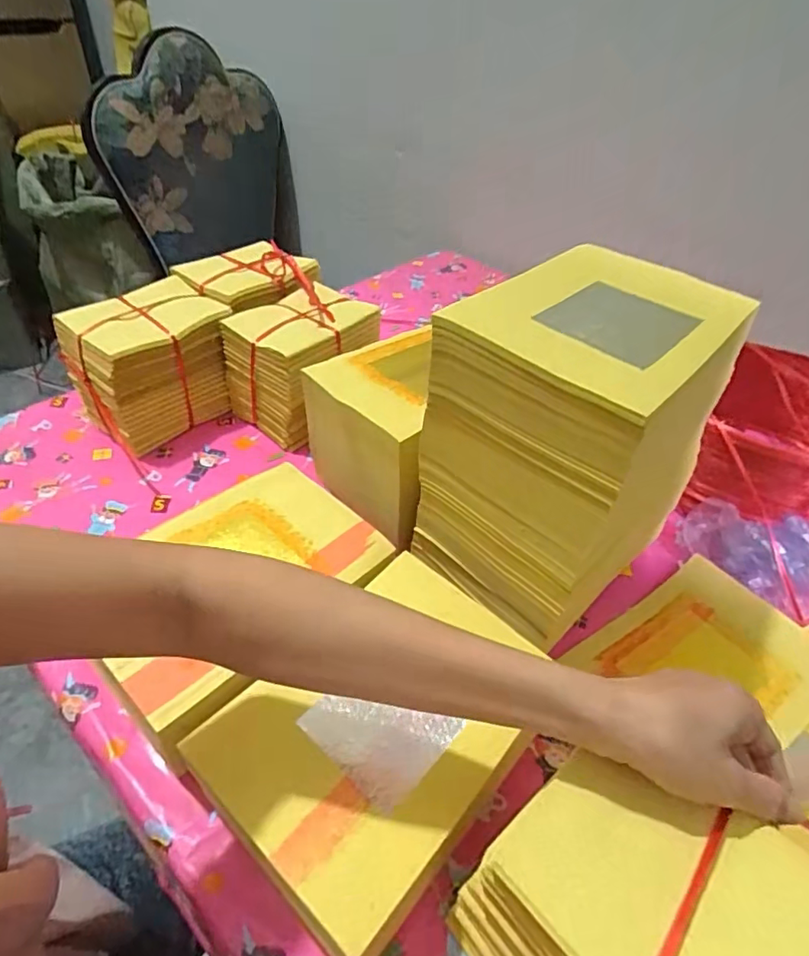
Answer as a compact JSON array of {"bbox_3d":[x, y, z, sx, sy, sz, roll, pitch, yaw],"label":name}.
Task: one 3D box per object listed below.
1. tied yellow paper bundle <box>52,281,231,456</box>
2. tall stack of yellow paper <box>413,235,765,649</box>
[{"bbox_3d":[-0.314,-0.143,0.703,0.128,0.141,0.173,35,50,27],"label":"tied yellow paper bundle"},{"bbox_3d":[0.141,-0.034,0.481,0.213,0.233,0.168,-30,54,-32],"label":"tall stack of yellow paper"}]

